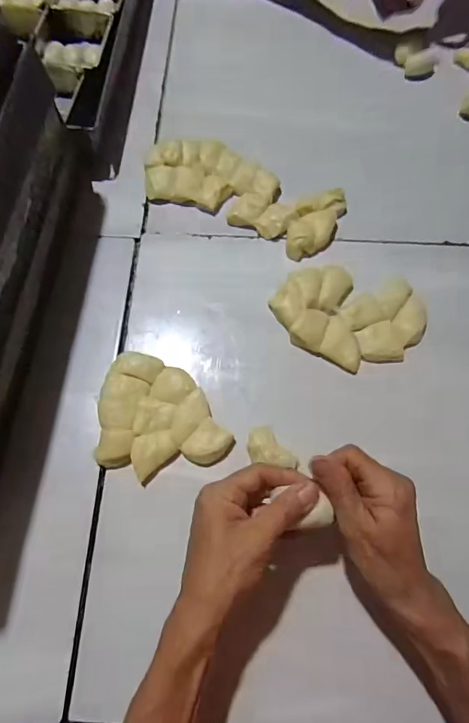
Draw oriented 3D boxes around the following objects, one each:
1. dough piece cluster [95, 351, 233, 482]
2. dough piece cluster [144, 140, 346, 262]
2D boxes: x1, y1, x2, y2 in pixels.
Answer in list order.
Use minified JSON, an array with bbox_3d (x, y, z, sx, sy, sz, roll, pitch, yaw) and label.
[{"bbox_3d":[-0.080,0.051,0.435,0.121,0.025,0.127,-16,73,-5],"label":"dough piece cluster"},{"bbox_3d":[0.004,-0.217,0.531,0.260,0.024,0.103,26,74,8],"label":"dough piece cluster"}]

